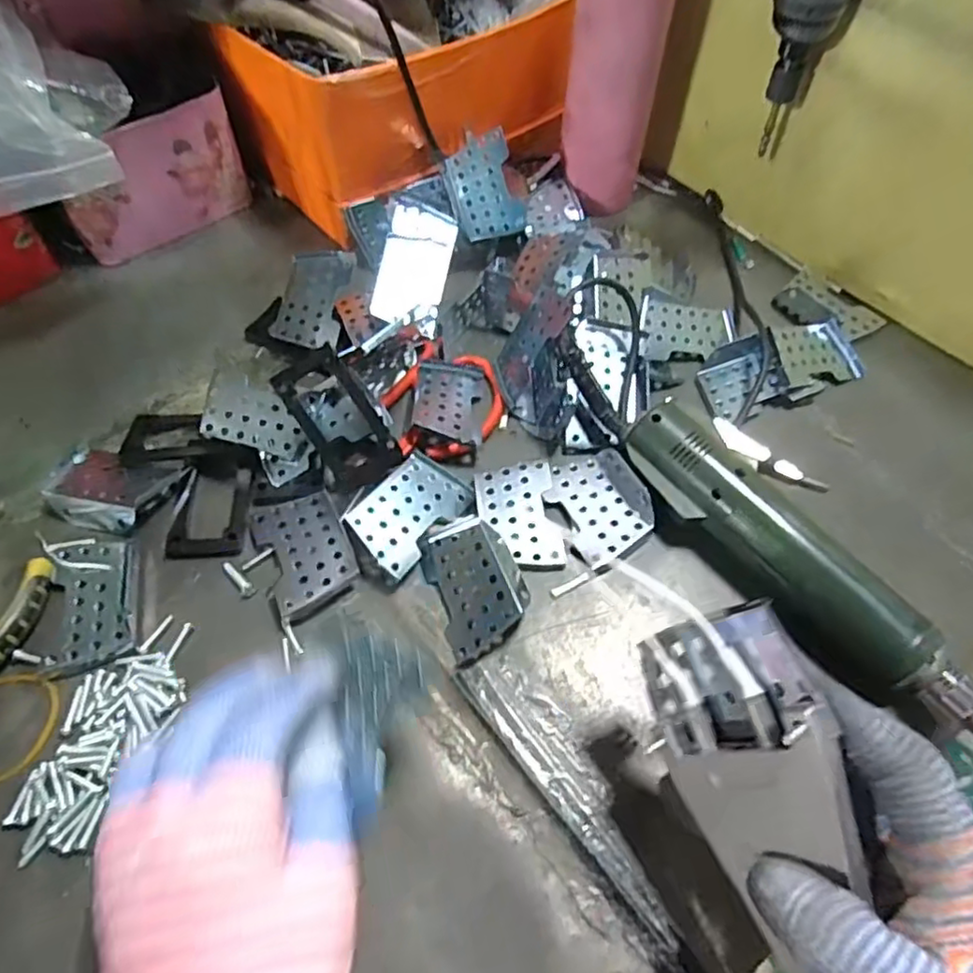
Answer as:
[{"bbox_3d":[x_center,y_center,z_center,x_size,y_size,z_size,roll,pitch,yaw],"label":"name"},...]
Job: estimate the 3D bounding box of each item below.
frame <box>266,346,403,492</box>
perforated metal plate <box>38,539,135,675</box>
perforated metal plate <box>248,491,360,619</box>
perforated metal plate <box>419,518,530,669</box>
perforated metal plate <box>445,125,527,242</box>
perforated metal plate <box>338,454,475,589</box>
[{"bbox_3d":[-0.086,-0.039,0.378,0.044,0.009,0.077,-29,100,-10],"label":"frame"},{"bbox_3d":[-0.206,0.059,0.340,0.044,0.010,0.072,-11,58,-8],"label":"perforated metal plate"},{"bbox_3d":[-0.101,0.033,0.359,0.046,0.011,0.071,-23,61,-15],"label":"perforated metal plate"},{"bbox_3d":[-0.005,0.049,0.346,0.048,0.020,0.073,-18,60,-12],"label":"perforated metal plate"},{"bbox_3d":[0.000,-0.216,0.475,0.046,0.012,0.068,-15,98,11],"label":"perforated metal plate"},{"bbox_3d":[-0.044,0.016,0.371,0.047,0.016,0.074,45,56,5],"label":"perforated metal plate"}]

